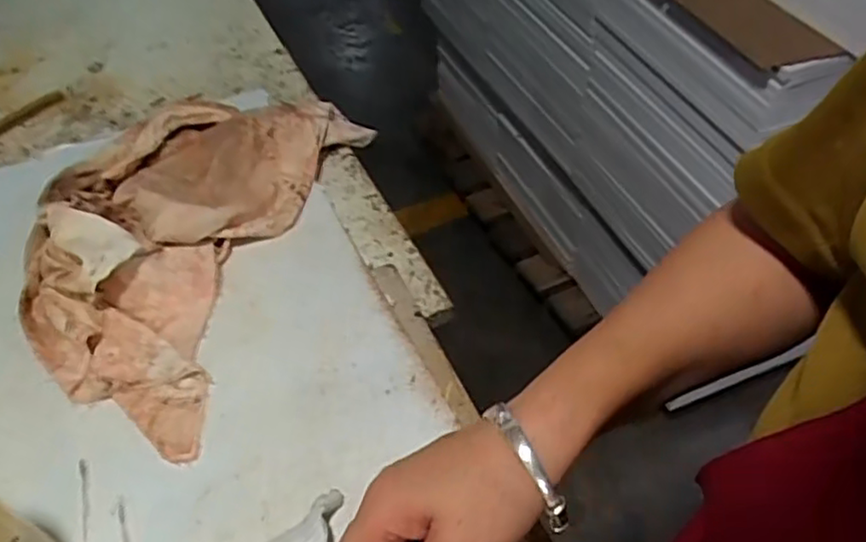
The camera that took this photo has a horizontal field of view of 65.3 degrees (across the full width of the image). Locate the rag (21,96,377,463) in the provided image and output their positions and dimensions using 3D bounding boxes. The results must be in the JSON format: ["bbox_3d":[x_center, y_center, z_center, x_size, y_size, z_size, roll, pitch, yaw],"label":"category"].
[{"bbox_3d":[-0.210,-0.060,0.578,0.240,0.059,0.388,14,51,15],"label":"rag"}]

